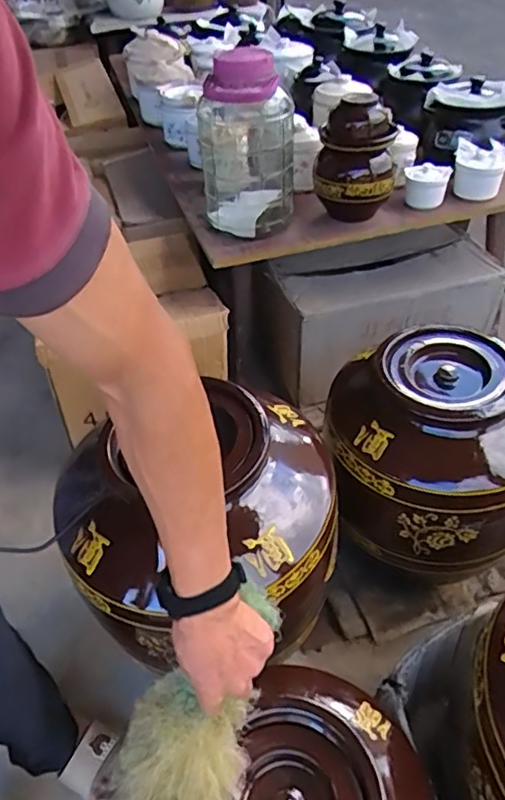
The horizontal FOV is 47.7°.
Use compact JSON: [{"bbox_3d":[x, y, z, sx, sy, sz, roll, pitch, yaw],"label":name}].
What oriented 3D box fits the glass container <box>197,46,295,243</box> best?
[{"bbox_3d":[-0.011,-0.525,1.198,0.187,0.324,0.189,-2,43,1],"label":"glass container"}]

